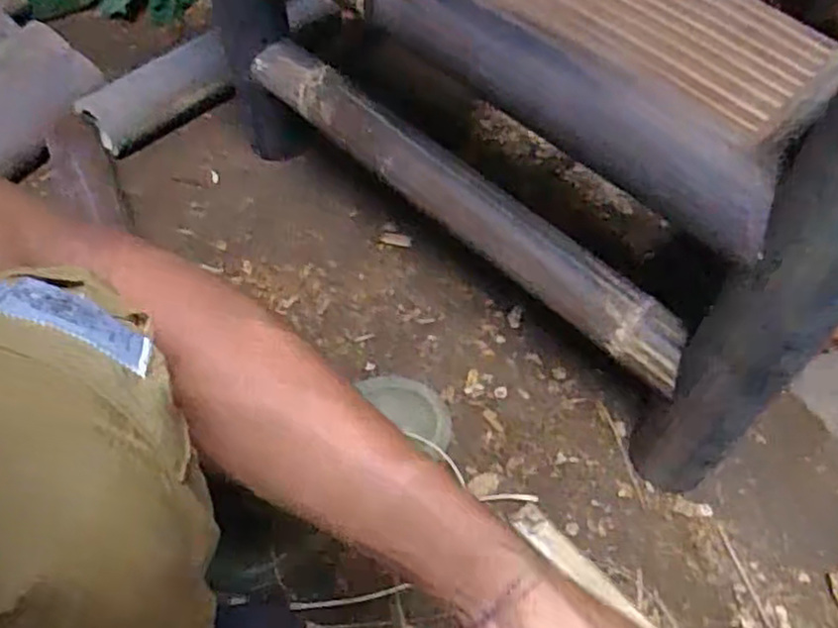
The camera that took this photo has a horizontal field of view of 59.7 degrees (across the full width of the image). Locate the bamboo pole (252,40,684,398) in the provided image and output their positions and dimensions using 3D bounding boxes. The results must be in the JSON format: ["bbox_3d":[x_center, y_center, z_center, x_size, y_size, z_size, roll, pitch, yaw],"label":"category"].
[{"bbox_3d":[0.022,-0.114,0.670,0.051,0.040,0.512,-40,65,-23],"label":"bamboo pole"}]

